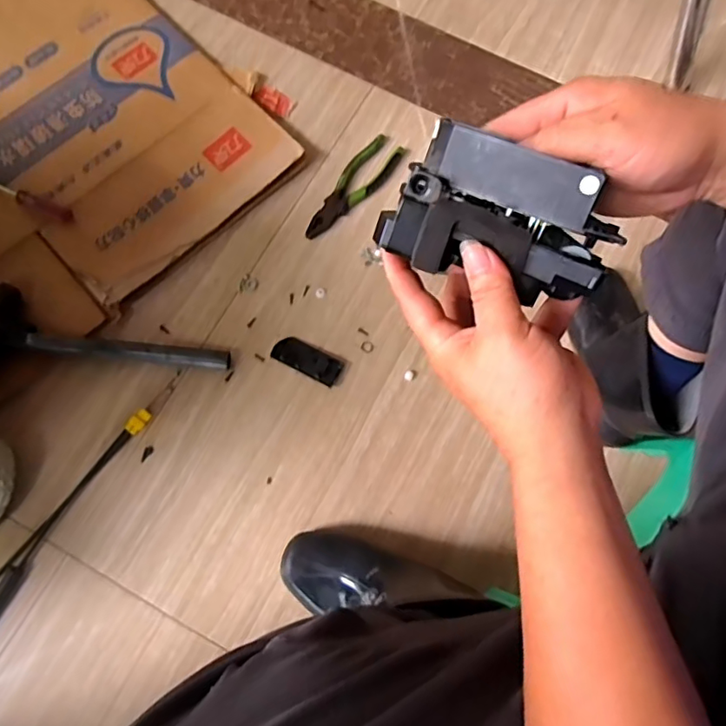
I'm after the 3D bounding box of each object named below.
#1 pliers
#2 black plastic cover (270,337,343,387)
[{"bbox_3d":[-0.018,-0.262,0.801,0.058,0.017,0.195,43,77,10],"label":"pliers"},{"bbox_3d":[-0.076,-0.007,0.728,0.096,0.020,0.040,28,75,6],"label":"black plastic cover"}]

